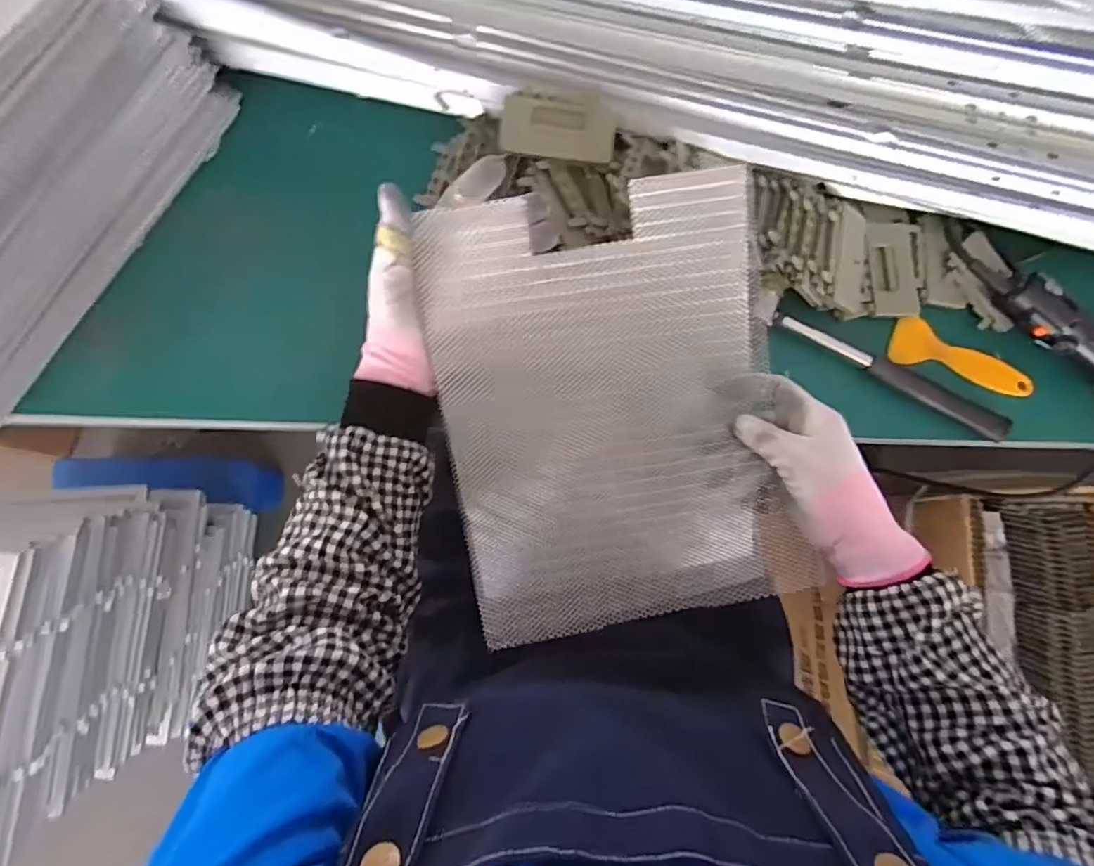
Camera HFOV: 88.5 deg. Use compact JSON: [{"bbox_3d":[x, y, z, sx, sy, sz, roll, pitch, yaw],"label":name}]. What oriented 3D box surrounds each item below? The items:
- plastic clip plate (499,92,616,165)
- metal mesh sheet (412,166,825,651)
[{"bbox_3d":[0.009,-0.235,0.434,0.085,0.015,0.047,6,81,-3],"label":"plastic clip plate"},{"bbox_3d":[0.060,-0.017,0.438,0.269,0.057,0.324,-11,97,-5],"label":"metal mesh sheet"}]

